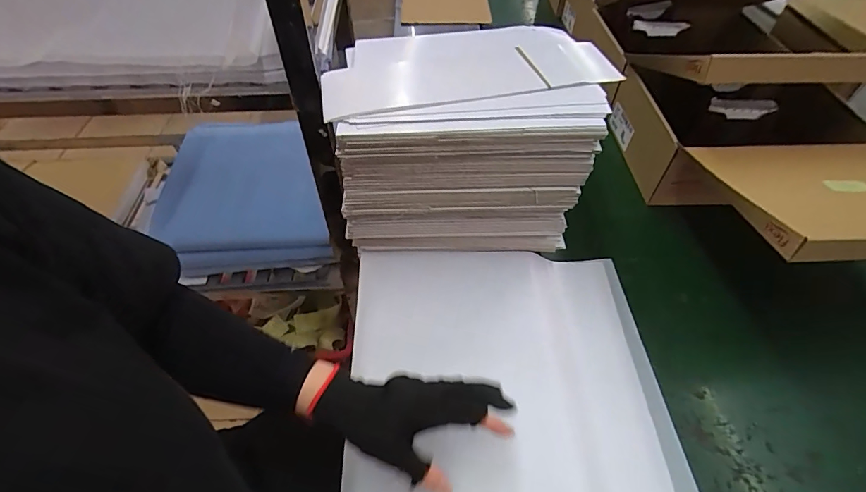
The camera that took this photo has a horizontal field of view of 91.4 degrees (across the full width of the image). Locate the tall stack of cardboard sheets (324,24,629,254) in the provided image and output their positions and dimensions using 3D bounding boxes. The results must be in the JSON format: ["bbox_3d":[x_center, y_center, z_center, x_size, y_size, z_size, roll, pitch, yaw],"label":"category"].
[{"bbox_3d":[0.046,-0.146,0.615,0.330,0.231,0.234,-1,51,-1],"label":"tall stack of cardboard sheets"}]

